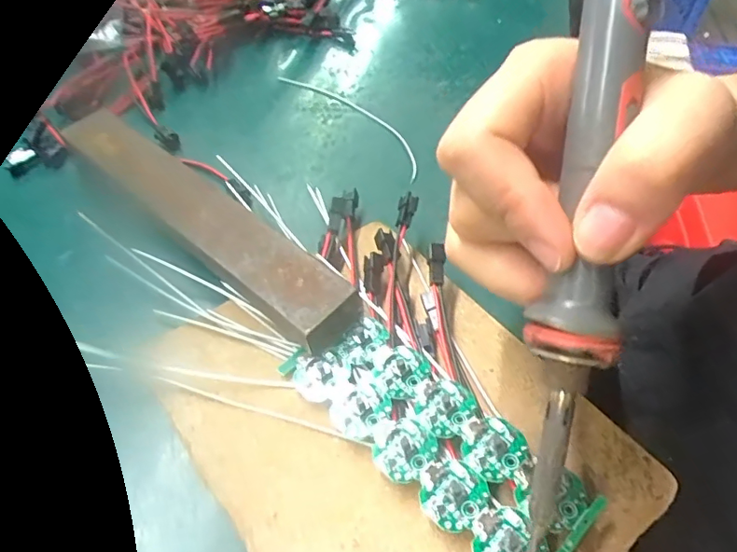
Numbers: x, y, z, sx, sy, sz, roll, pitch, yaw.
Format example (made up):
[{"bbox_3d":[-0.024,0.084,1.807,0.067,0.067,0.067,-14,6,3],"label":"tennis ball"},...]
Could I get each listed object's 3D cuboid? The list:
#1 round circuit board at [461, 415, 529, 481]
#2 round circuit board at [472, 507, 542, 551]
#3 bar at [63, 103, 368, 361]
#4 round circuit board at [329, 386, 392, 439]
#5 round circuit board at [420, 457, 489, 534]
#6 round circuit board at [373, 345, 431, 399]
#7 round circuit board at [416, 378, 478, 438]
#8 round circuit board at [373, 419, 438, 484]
[{"bbox_3d":[0.044,0.060,0.187,0.022,0.004,0.021,1,51,-2],"label":"round circuit board"},{"bbox_3d":[0.043,0.084,0.168,0.019,0.004,0.020,1,51,-2],"label":"round circuit board"},{"bbox_3d":[-0.084,-0.030,0.253,0.196,0.017,0.034,35,58,23],"label":"bar"},{"bbox_3d":[-0.003,0.051,0.202,0.020,0.004,0.020,1,51,-2],"label":"round circuit board"},{"bbox_3d":[0.027,0.072,0.179,0.021,0.004,0.022,1,51,-2],"label":"round circuit board"},{"bbox_3d":[0.013,0.037,0.210,0.019,0.004,0.021,28,55,19],"label":"round circuit board"},{"bbox_3d":[0.028,0.048,0.198,0.020,0.004,0.022,1,51,-2],"label":"round circuit board"},{"bbox_3d":[0.013,0.062,0.190,0.019,0.004,0.021,33,57,22],"label":"round circuit board"}]

